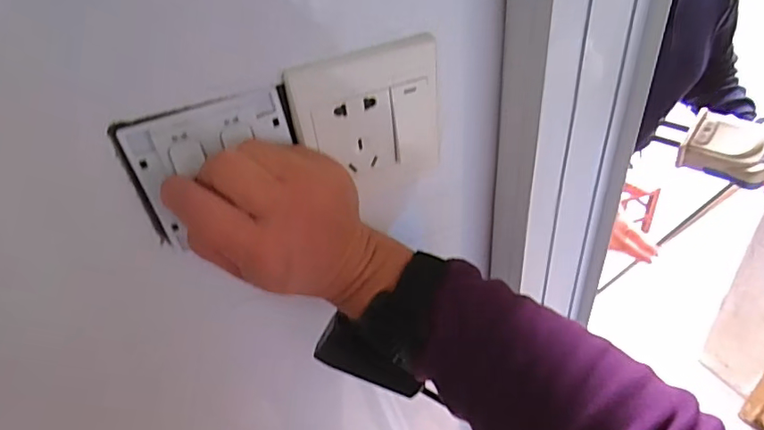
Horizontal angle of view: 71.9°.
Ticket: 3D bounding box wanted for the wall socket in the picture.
[{"bbox_3d":[-0.007,-0.052,0.297,0.082,0.081,0.007,-18,40,-13],"label":"wall socket"}]

